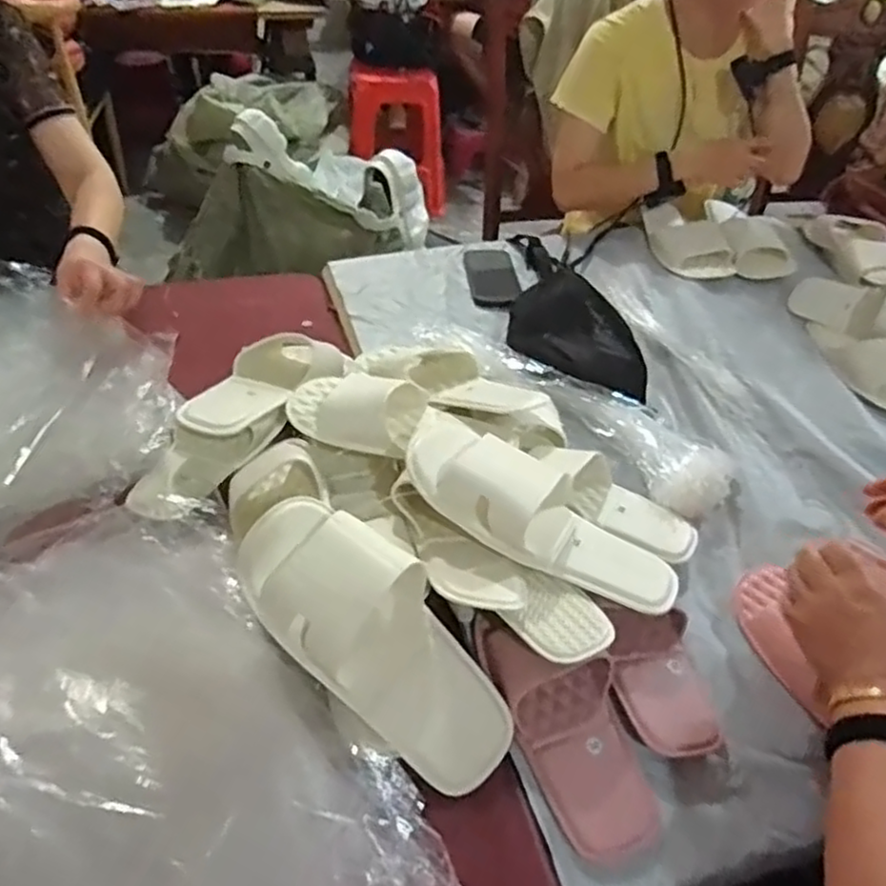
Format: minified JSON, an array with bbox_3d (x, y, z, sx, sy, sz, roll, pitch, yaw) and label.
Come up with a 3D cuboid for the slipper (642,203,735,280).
[{"bbox_3d":[0.421,-0.363,1.206,0.114,0.063,0.233,2,43,-3],"label":"slipper"}]

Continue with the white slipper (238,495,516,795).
[{"bbox_3d":[-0.056,0.157,0.576,0.276,0.071,0.103,46,53,7],"label":"white slipper"}]

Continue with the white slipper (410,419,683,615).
[{"bbox_3d":[0.093,0.063,0.656,0.276,0.052,0.107,32,47,3],"label":"white slipper"}]

